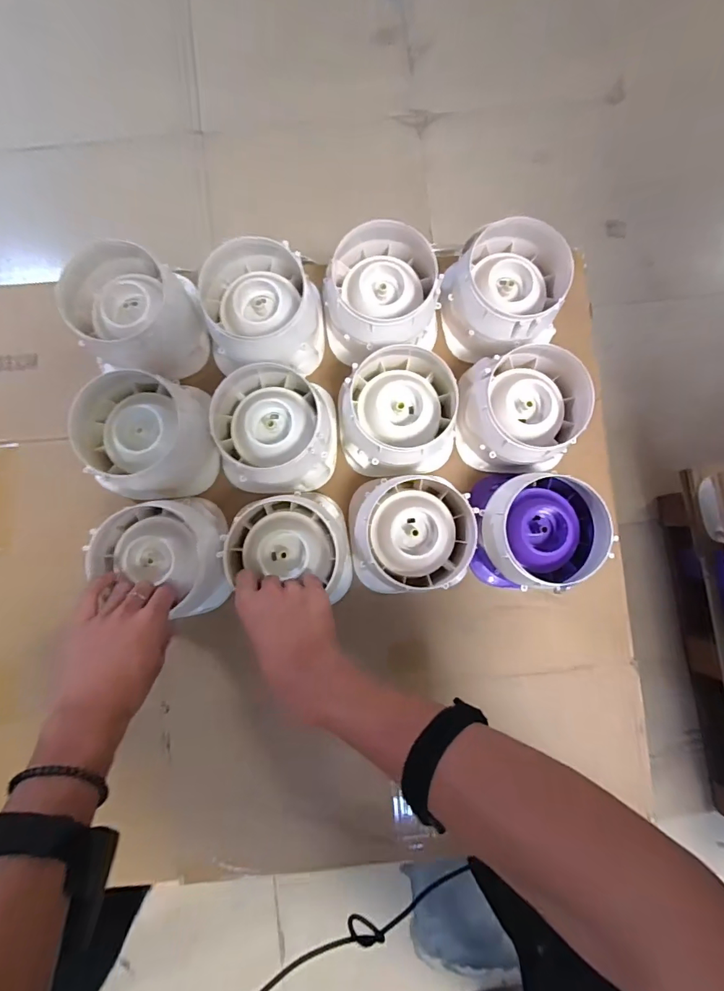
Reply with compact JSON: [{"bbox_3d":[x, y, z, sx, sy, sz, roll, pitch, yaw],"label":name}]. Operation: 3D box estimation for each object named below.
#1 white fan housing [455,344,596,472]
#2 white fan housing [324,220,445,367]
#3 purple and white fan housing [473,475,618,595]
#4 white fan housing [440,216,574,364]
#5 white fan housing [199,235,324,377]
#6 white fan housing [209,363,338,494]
[{"bbox_3d":[0.185,-0.099,0.542,0.133,0.085,0.136,2,85,-2],"label":"white fan housing"},{"bbox_3d":[0.026,-0.236,0.548,0.139,0.098,0.129,-2,85,-2],"label":"white fan housing"},{"bbox_3d":[0.199,0.042,0.534,0.124,0.094,0.128,5,85,-2],"label":"purple and white fan housing"},{"bbox_3d":[0.171,-0.246,0.562,0.135,0.088,0.139,-7,86,-3],"label":"white fan housing"},{"bbox_3d":[-0.116,-0.220,0.549,0.135,0.081,0.150,-6,86,-3],"label":"white fan housing"},{"bbox_3d":[-0.099,-0.076,0.537,0.135,0.080,0.146,-7,86,-3],"label":"white fan housing"}]

